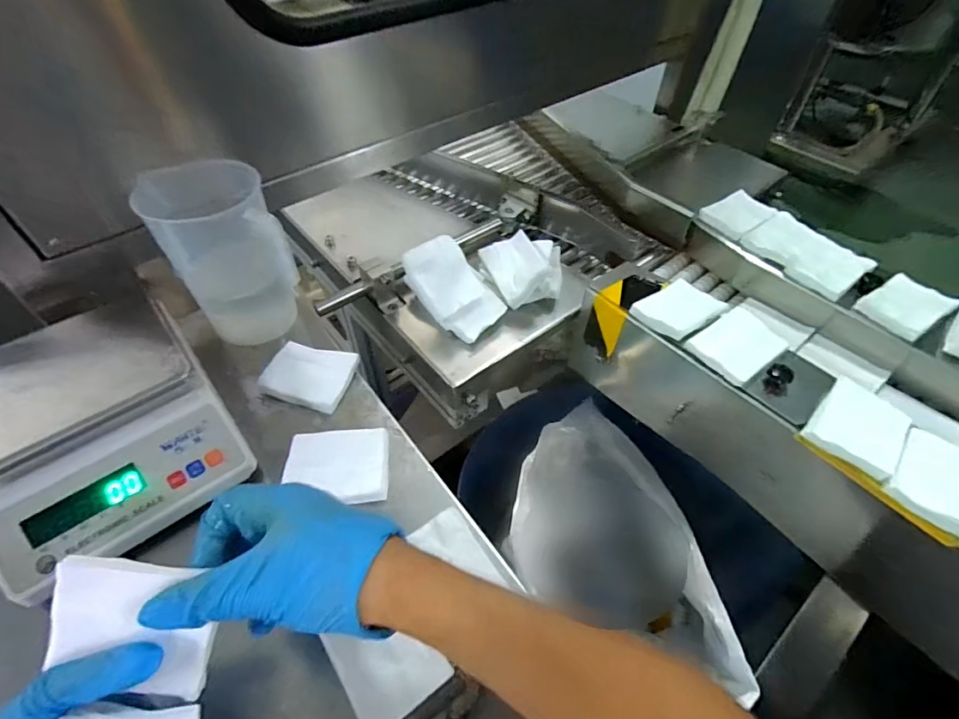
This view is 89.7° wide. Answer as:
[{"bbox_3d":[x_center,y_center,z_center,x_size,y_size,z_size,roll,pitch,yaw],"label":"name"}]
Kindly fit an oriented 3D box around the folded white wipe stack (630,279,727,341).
[{"bbox_3d":[0.228,-0.059,0.553,0.087,0.010,0.068,-28,56,-22],"label":"folded white wipe stack"}]

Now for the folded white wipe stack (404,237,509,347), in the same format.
[{"bbox_3d":[-0.031,-0.087,0.589,0.085,0.024,0.129,-47,106,-21],"label":"folded white wipe stack"}]

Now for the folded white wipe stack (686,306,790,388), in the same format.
[{"bbox_3d":[0.281,-0.017,0.523,0.094,0.007,0.072,-30,56,-23],"label":"folded white wipe stack"}]

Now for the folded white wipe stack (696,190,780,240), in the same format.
[{"bbox_3d":[0.372,-0.209,0.693,0.087,0.019,0.069,-27,55,-21],"label":"folded white wipe stack"}]

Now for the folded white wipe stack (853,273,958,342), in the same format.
[{"bbox_3d":[0.504,-0.065,0.569,0.096,0.016,0.068,-26,55,-20],"label":"folded white wipe stack"}]

